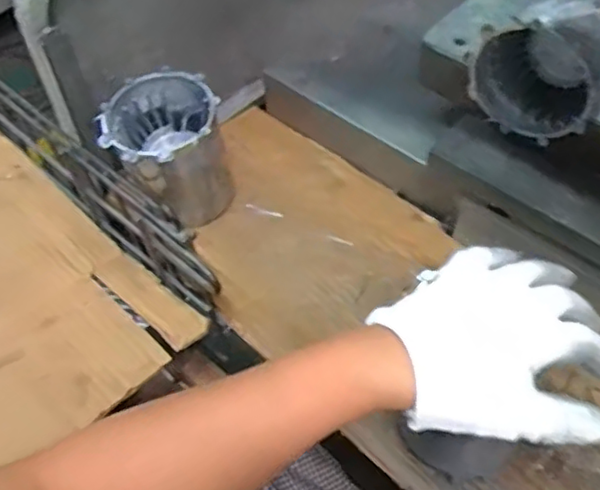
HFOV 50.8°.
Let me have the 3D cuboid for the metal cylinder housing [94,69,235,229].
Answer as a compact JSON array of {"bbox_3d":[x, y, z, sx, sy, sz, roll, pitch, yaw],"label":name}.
[{"bbox_3d":[-0.114,-0.079,0.557,0.094,0.108,0.104,-9,54,-3],"label":"metal cylinder housing"}]

